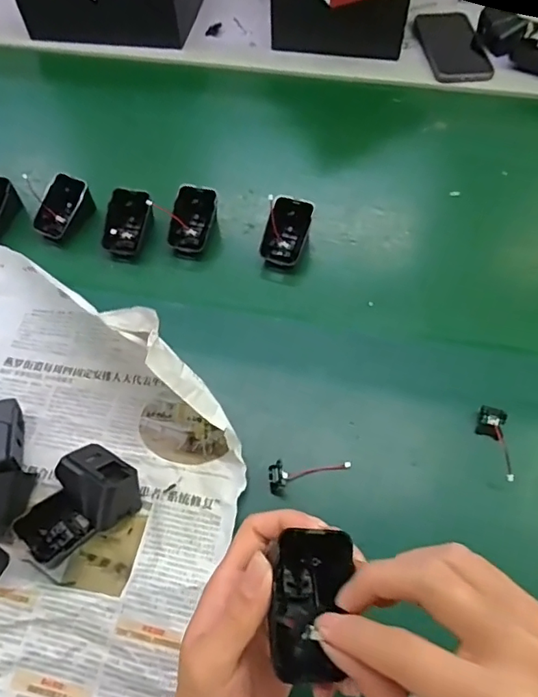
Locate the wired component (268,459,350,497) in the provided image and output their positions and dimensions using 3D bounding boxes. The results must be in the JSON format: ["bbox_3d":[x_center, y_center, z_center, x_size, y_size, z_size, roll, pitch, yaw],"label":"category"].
[{"bbox_3d":[0.032,0.097,0.419,0.067,0.015,0.023,-18,61,-10],"label":"wired component"}]

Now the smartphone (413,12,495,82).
[{"bbox_3d":[0.254,-0.420,0.714,0.077,0.012,0.162,-2,60,-1],"label":"smartphone"}]

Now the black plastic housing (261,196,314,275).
[{"bbox_3d":[0.018,-0.118,0.534,0.043,0.018,0.073,16,90,6],"label":"black plastic housing"}]

